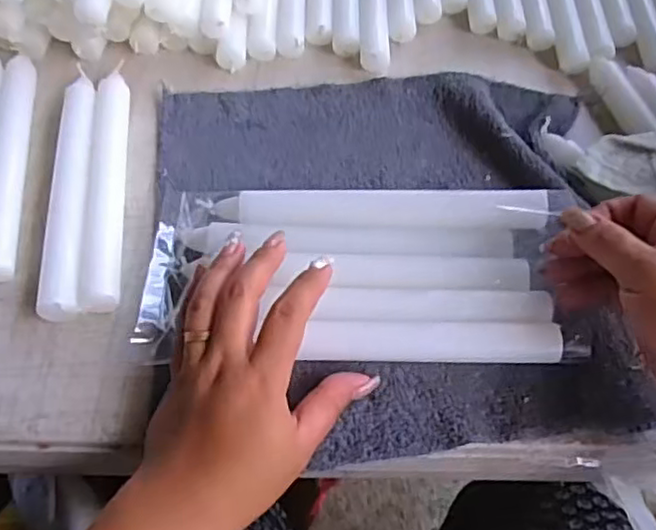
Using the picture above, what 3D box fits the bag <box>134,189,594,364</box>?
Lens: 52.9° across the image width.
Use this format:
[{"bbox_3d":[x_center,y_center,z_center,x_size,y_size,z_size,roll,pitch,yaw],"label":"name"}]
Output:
[{"bbox_3d":[0.020,0.003,0.384,0.239,0.033,0.114,4,57,3],"label":"bag"}]

